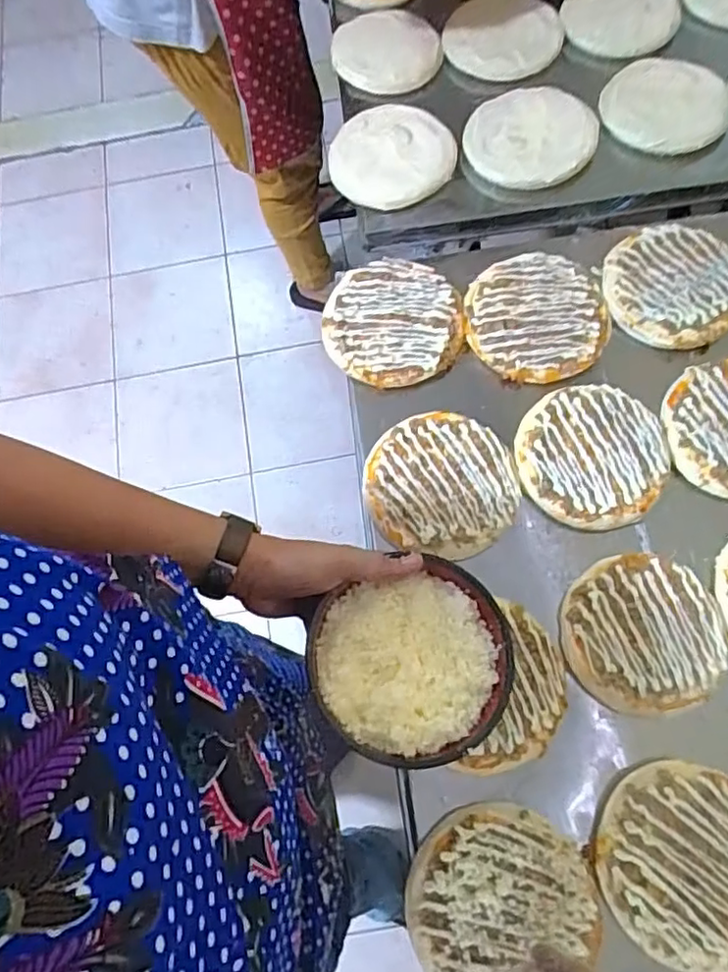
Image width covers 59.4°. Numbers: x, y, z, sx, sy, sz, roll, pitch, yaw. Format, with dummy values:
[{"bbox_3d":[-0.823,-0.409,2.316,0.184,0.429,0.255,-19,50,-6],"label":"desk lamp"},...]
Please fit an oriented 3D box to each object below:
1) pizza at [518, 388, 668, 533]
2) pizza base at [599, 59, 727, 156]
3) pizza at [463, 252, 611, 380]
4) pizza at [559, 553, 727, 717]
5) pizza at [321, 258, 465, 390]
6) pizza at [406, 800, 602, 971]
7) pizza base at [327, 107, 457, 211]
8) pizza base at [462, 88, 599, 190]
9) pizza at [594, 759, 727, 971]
[{"bbox_3d":[0.230,-0.033,0.642,0.142,0.016,0.149,0,70,1],"label":"pizza"},{"bbox_3d":[0.373,-0.468,0.784,0.152,0.017,0.144,0,70,1],"label":"pizza base"},{"bbox_3d":[0.187,-0.186,0.696,0.150,0.019,0.148,-10,71,-3],"label":"pizza"},{"bbox_3d":[0.254,0.134,0.583,0.140,0.014,0.136,-10,71,-3],"label":"pizza"},{"bbox_3d":[0.032,-0.180,0.700,0.149,0.022,0.148,0,70,1],"label":"pizza"},{"bbox_3d":[0.107,0.332,0.512,0.146,0.013,0.130,-31,73,-10],"label":"pizza"},{"bbox_3d":[0.037,-0.419,0.798,0.150,0.019,0.162,9,71,4],"label":"pizza base"},{"bbox_3d":[0.206,-0.442,0.793,0.153,0.025,0.163,0,70,1],"label":"pizza base"},{"bbox_3d":[0.268,0.307,0.521,0.147,0.013,0.144,-18,71,-6],"label":"pizza"}]

